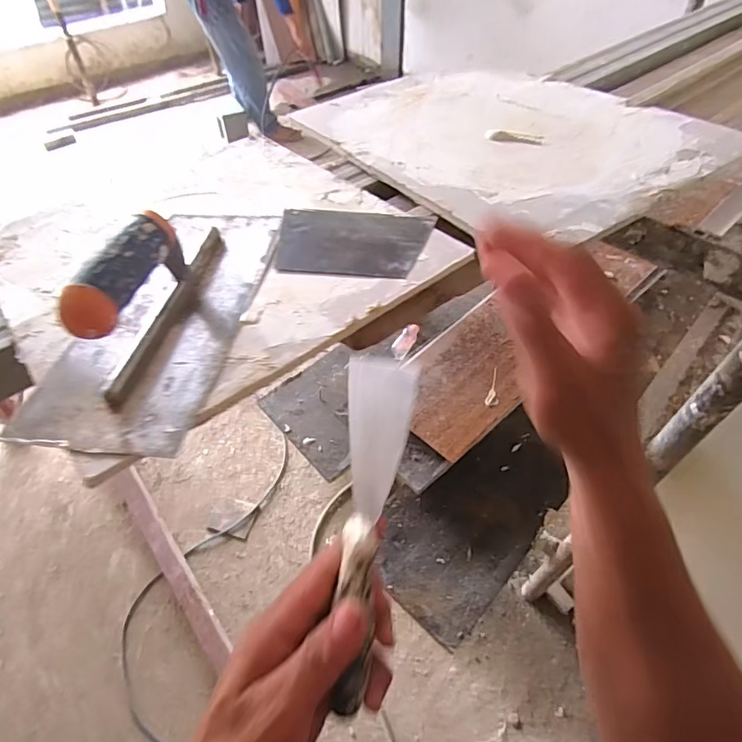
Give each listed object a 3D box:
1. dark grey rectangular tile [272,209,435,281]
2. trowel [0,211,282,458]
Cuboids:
[{"bbox_3d":[-0.019,-0.119,0.448,0.140,0.004,0.097,5,50,10],"label":"dark grey rectangular tile"},{"bbox_3d":[-0.163,-0.073,0.370,0.127,0.096,0.274,7,52,6],"label":"trowel"}]

